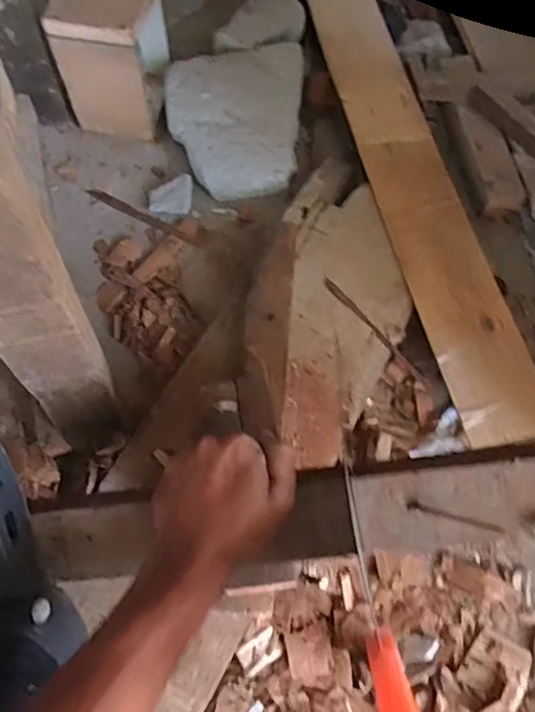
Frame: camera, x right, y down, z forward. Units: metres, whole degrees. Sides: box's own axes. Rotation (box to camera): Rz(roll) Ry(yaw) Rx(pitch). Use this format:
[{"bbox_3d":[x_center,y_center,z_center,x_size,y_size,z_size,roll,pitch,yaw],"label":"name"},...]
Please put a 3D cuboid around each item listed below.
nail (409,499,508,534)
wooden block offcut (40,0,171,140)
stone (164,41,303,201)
[{"bbox_3d":[0.127,0.109,0.381,0.063,0.008,0.006,17,67,9],"label":"nail"},{"bbox_3d":[-0.194,-0.384,0.726,0.108,0.170,0.114,10,66,6],"label":"wooden block offcut"},{"bbox_3d":[-0.046,-0.312,0.750,0.172,0.064,0.227,4,66,1],"label":"stone"}]

